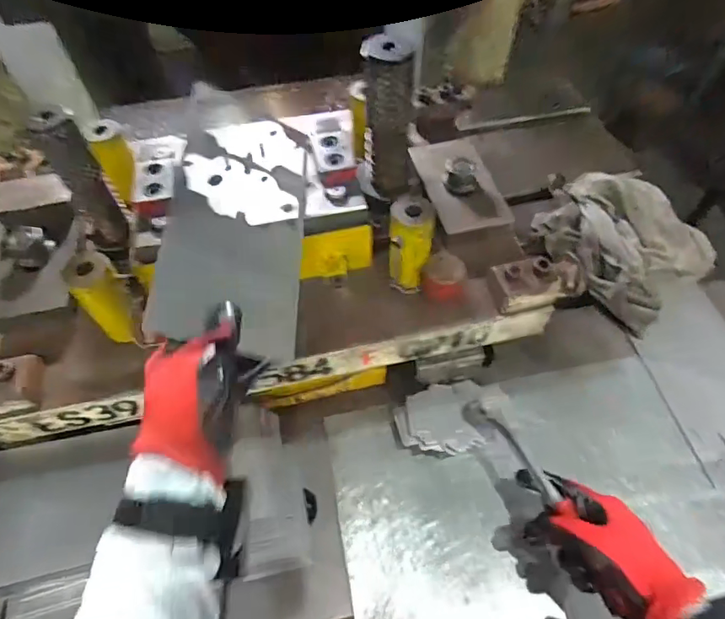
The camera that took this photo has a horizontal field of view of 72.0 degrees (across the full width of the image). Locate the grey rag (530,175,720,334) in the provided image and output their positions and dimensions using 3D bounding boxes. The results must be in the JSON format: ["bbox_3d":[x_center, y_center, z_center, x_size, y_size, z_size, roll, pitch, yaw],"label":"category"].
[{"bbox_3d":[0.351,-0.097,0.689,0.190,0.071,0.214,-34,61,-20],"label":"grey rag"}]

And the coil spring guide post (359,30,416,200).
[{"bbox_3d":[0.027,-0.184,0.500,0.049,0.154,0.040,1,55,3],"label":"coil spring guide post"}]

